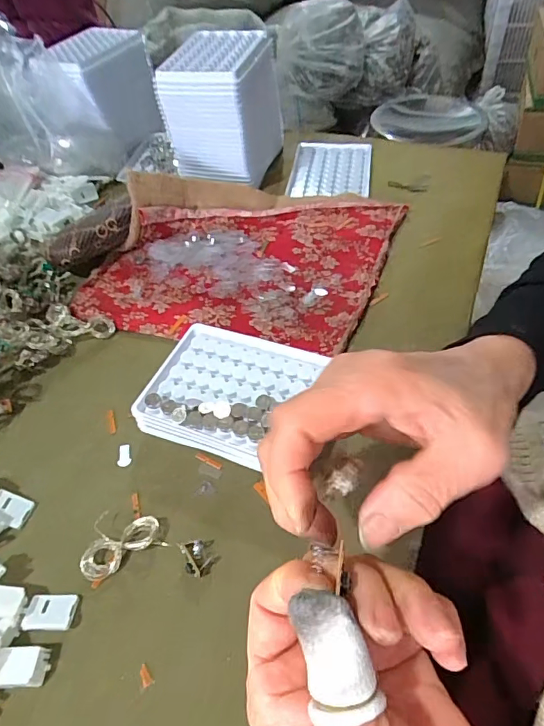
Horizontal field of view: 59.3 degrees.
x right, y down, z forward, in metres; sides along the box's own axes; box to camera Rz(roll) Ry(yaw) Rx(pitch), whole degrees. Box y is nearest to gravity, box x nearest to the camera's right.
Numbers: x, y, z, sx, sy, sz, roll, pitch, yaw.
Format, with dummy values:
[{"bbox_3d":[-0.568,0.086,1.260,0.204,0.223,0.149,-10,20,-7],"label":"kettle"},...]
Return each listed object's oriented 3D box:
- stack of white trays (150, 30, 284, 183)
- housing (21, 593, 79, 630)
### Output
[{"bbox_3d":[-0.055,-0.292,0.551,0.093,0.121,0.135,12,52,16],"label":"stack of white trays"},{"bbox_3d":[-0.129,0.146,0.280,0.028,0.006,0.019,-4,49,2],"label":"housing"}]

